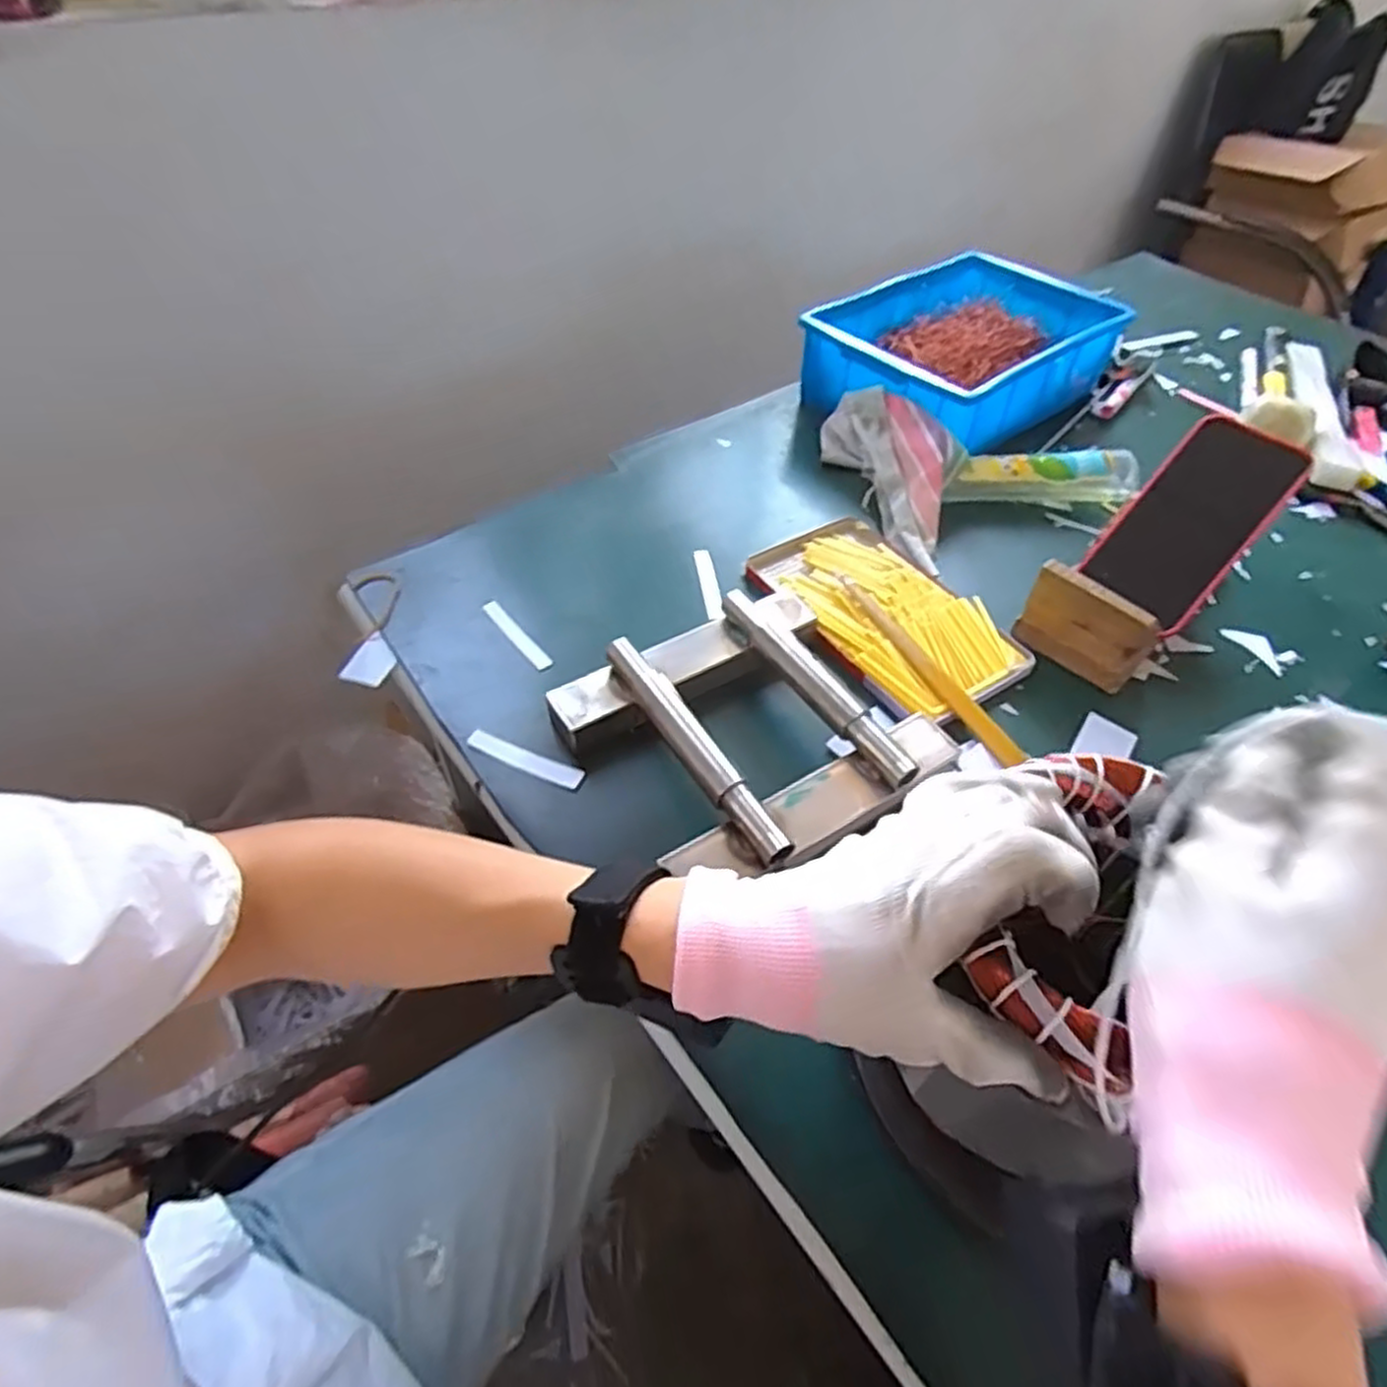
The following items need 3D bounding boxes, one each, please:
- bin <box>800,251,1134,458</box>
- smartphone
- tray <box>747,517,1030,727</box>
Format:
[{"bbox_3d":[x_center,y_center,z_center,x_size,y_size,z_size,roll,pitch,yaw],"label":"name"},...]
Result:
[{"bbox_3d":[0.261,-0.339,0.774,0.295,0.082,0.204,-35,59,-28],"label":"bin"},{"bbox_3d":[0.356,-0.124,0.559,0.080,0.011,0.157,42,98,34],"label":"smartphone"},{"bbox_3d":[0.143,-0.062,0.582,0.119,0.018,0.199,-28,55,-24],"label":"tray"}]

